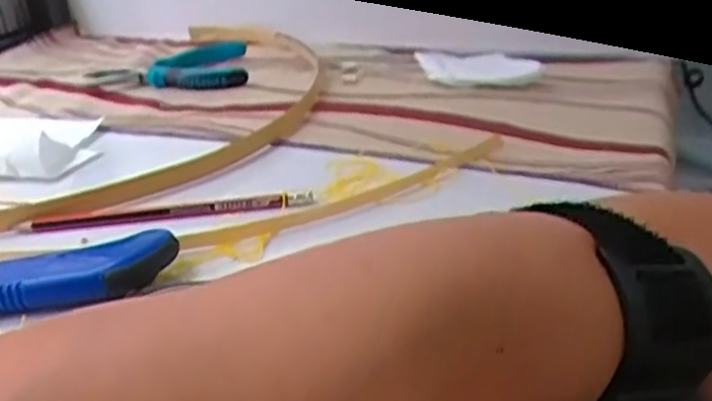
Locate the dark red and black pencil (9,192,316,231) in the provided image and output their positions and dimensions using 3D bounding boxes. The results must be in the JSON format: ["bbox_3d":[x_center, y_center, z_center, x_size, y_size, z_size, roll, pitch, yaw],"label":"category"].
[{"bbox_3d":[-0.110,0.006,0.400,0.169,0.011,0.012,-3,27,-1],"label":"dark red and black pencil"}]

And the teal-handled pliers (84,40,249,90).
[{"bbox_3d":[-0.161,-0.124,0.638,0.145,0.024,0.078,7,29,17],"label":"teal-handled pliers"}]

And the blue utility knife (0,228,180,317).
[{"bbox_3d":[-0.147,0.036,0.329,0.133,0.026,0.035,-8,28,-10],"label":"blue utility knife"}]

